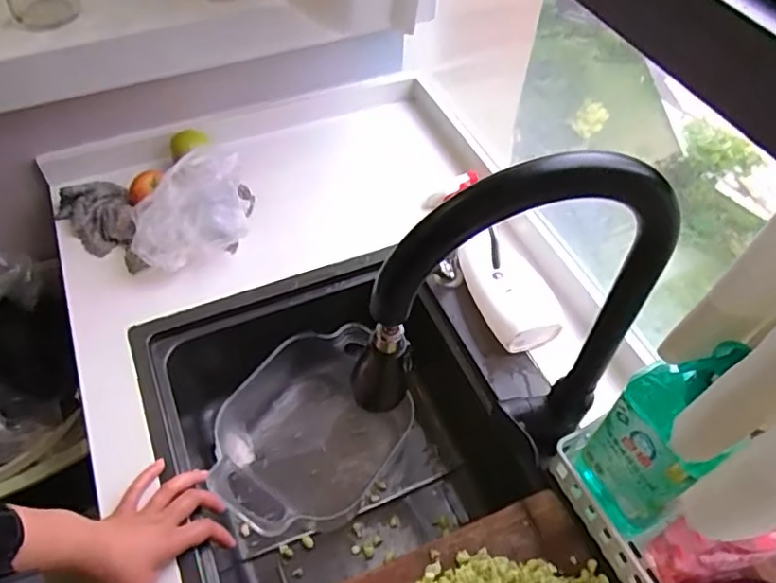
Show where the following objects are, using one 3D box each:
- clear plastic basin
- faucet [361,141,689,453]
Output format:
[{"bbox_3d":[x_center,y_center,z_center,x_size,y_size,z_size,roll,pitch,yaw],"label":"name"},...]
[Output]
[{"bbox_3d":[-0.118,0.195,0.852,0.228,0.111,0.293,26,57,18],"label":"clear plastic basin"},{"bbox_3d":[0.095,0.049,0.487,0.233,0.375,0.054,-18,55,-14],"label":"faucet"}]

